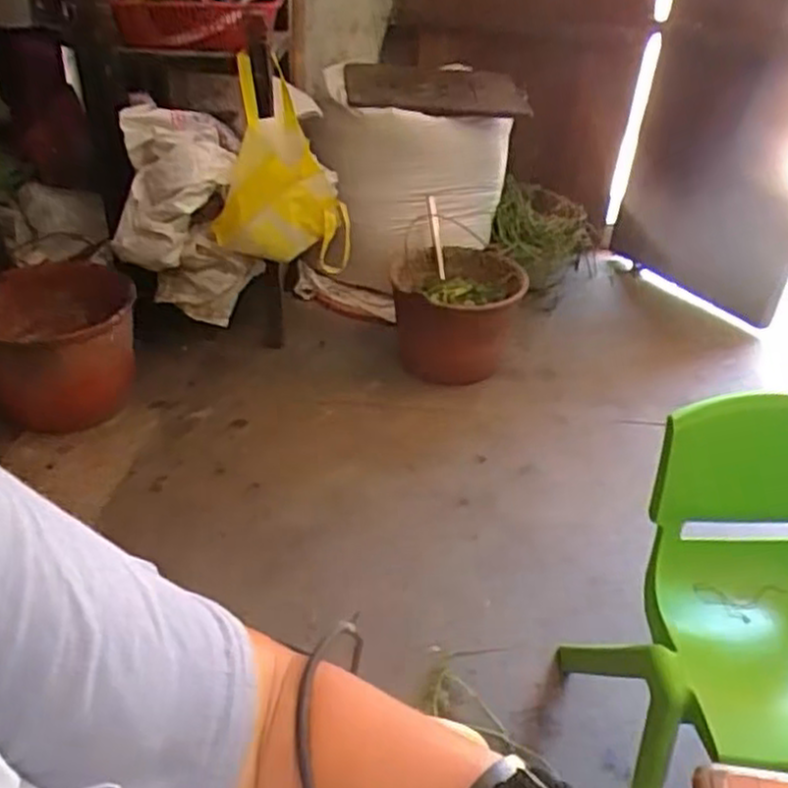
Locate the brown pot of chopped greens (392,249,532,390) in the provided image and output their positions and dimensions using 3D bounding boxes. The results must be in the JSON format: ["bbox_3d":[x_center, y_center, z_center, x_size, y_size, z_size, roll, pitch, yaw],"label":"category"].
[{"bbox_3d":[0.150,-0.191,1.875,0.312,0.232,0.340,3,34,-2],"label":"brown pot of chopped greens"}]

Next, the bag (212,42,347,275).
[{"bbox_3d":[-0.262,-0.500,1.709,0.281,0.356,0.288,-4,35,-11],"label":"bag"}]

